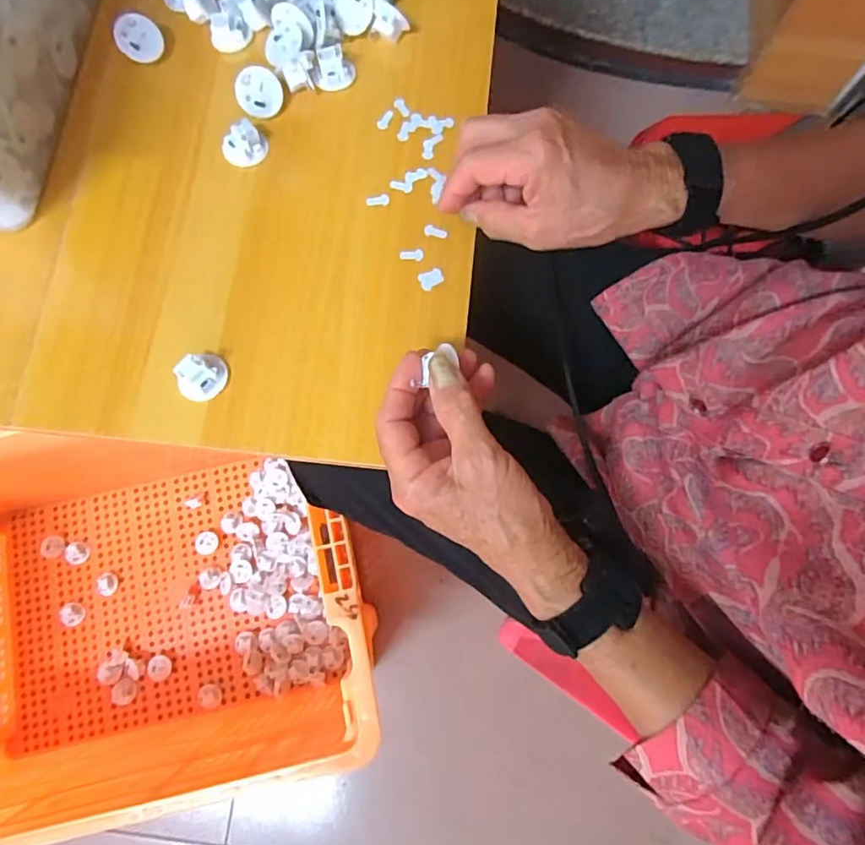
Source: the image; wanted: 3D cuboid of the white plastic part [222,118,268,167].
[{"bbox_3d":[-0.139,-0.205,0.407,0.031,0.015,0.025,-26,78,-5],"label":"white plastic part"}]

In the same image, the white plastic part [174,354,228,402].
[{"bbox_3d":[-0.152,-0.030,0.365,0.030,0.014,0.028,0,77,1],"label":"white plastic part"}]

